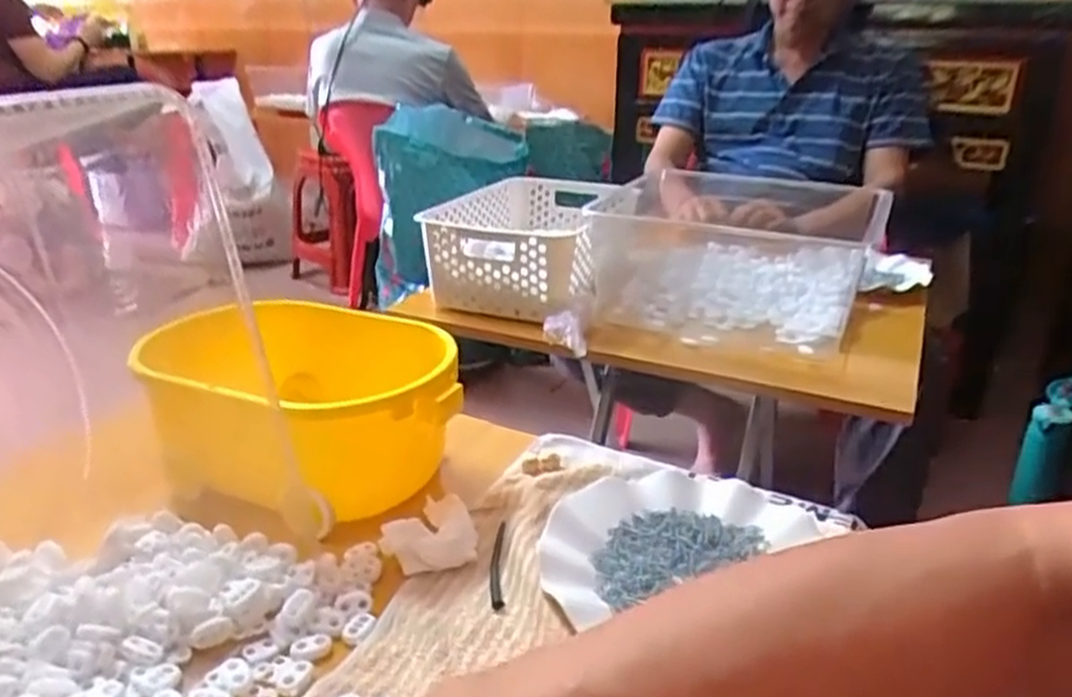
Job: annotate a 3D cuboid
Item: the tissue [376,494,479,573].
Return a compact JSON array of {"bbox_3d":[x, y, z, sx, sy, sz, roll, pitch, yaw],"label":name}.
[{"bbox_3d":[-0.073,0.119,0.524,0.059,0.019,0.071,-6,23,-17],"label":"tissue"}]

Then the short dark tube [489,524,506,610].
[{"bbox_3d":[-0.025,0.138,0.510,0.009,0.008,0.083,-2,24,-1],"label":"short dark tube"}]

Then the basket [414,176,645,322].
[{"bbox_3d":[0.000,-0.145,1.055,0.213,0.104,0.315,8,23,18],"label":"basket"}]

